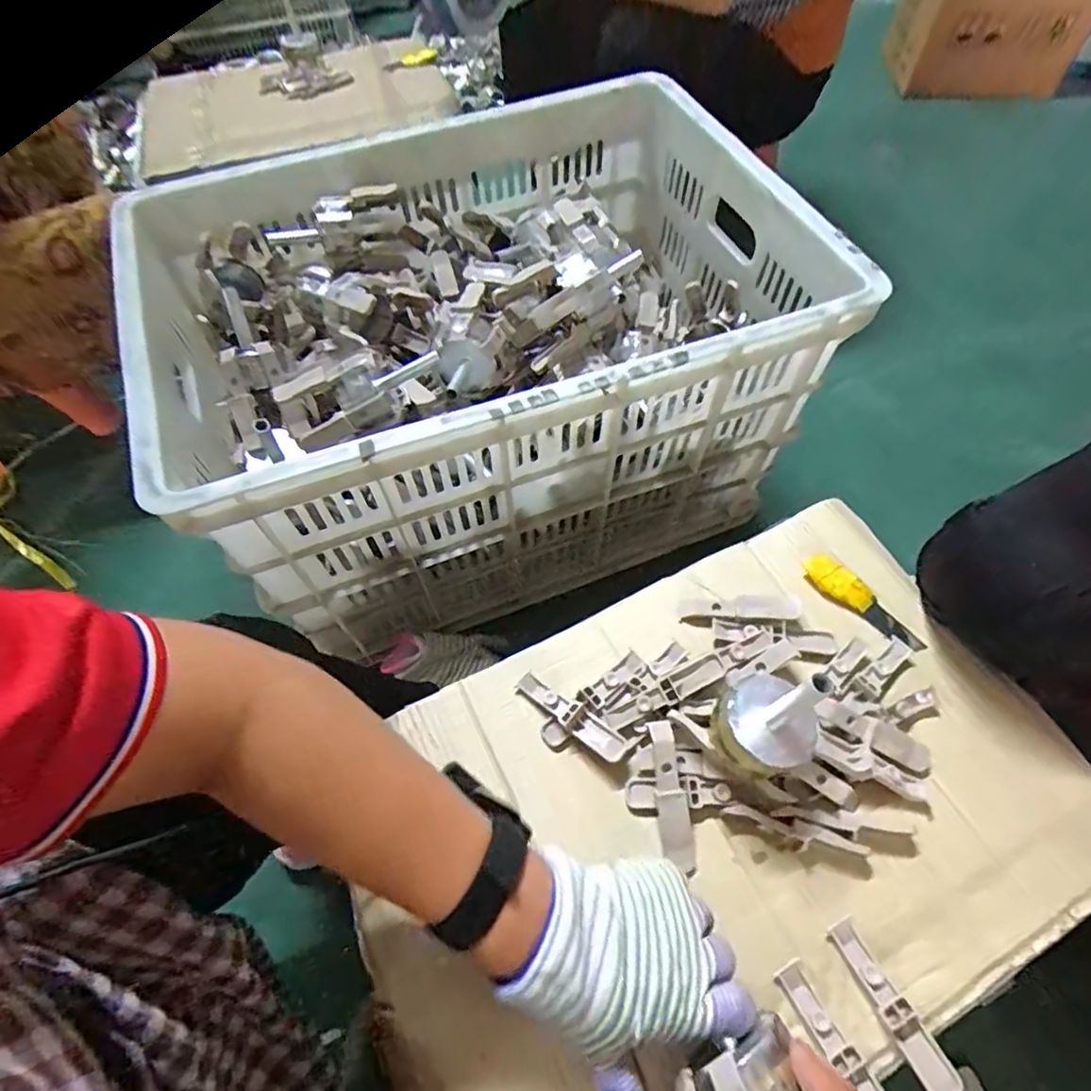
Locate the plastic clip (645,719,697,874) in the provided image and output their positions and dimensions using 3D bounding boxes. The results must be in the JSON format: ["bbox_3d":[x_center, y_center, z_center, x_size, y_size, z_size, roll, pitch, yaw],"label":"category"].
[{"bbox_3d":[0.089,0.179,0.426,0.022,0.014,0.100,-7,75,-2],"label":"plastic clip"}]

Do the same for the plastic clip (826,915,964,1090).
[{"bbox_3d":[0.217,0.290,0.372,0.021,0.014,0.096,-24,61,-12],"label":"plastic clip"}]

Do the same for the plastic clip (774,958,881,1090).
[{"bbox_3d":[0.180,0.309,0.360,0.019,0.014,0.098,-26,62,-13],"label":"plastic clip"}]

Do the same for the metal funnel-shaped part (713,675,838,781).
[{"bbox_3d":[0.147,0.117,0.389,0.058,0.097,0.059,-1,59,2],"label":"metal funnel-shaped part"}]

